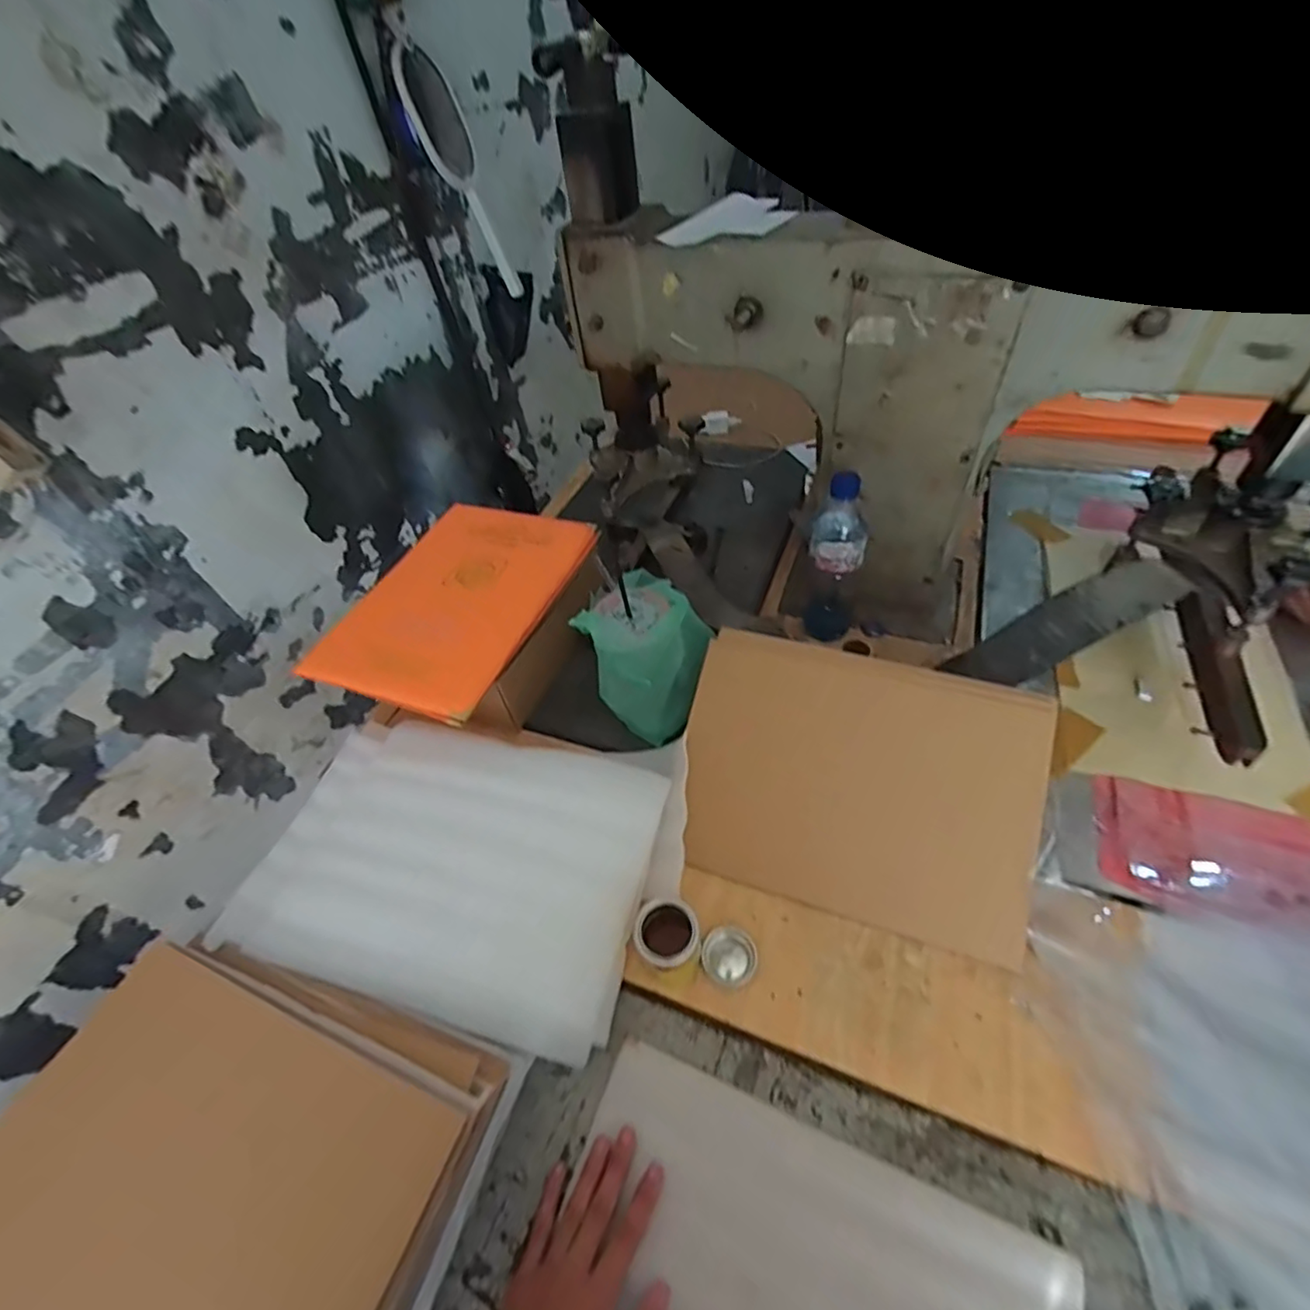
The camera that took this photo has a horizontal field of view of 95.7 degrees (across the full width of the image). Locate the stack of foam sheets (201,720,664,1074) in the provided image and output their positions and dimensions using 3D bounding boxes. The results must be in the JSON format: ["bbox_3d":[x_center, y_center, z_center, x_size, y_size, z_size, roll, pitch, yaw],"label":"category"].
[{"bbox_3d":[-0.194,0.210,0.613,0.370,0.060,0.269,7,50,15],"label":"stack of foam sheets"}]

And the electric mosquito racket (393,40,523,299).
[{"bbox_3d":[-0.365,-0.922,1.161,0.033,0.396,0.155,8,53,30],"label":"electric mosquito racket"}]

